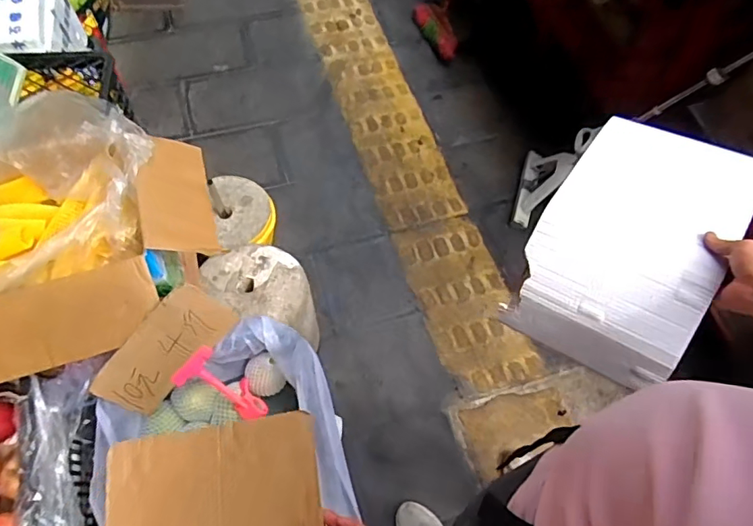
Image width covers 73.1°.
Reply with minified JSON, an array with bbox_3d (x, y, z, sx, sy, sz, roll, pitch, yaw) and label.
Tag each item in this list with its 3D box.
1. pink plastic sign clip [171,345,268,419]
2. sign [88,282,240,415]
[{"bbox_3d":[-0.269,0.222,0.904,0.169,0.053,0.076,42,64,-20],"label":"pink plastic sign clip"},{"bbox_3d":[-0.356,0.149,0.855,0.240,0.011,0.115,-47,115,2],"label":"sign"}]

